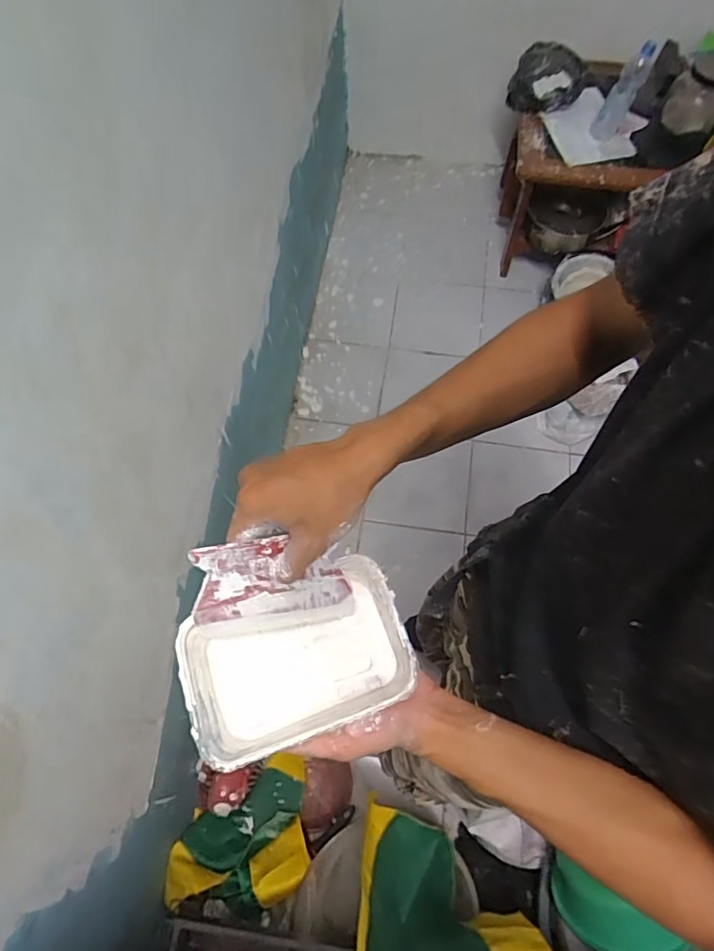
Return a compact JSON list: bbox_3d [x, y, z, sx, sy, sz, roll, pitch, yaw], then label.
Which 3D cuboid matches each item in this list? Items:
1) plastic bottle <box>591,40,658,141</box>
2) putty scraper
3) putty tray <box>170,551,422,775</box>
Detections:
[{"bbox_3d":[0.751,-1.077,1.479,0.067,0.231,0.065,41,47,15],"label":"plastic bottle"},{"bbox_3d":[-0.063,0.082,0.394,0.116,0.085,0.017,-7,40,-13],"label":"putty scraper"},{"bbox_3d":[-0.049,0.149,0.431,0.174,0.049,0.114,-20,69,-8],"label":"putty tray"}]

